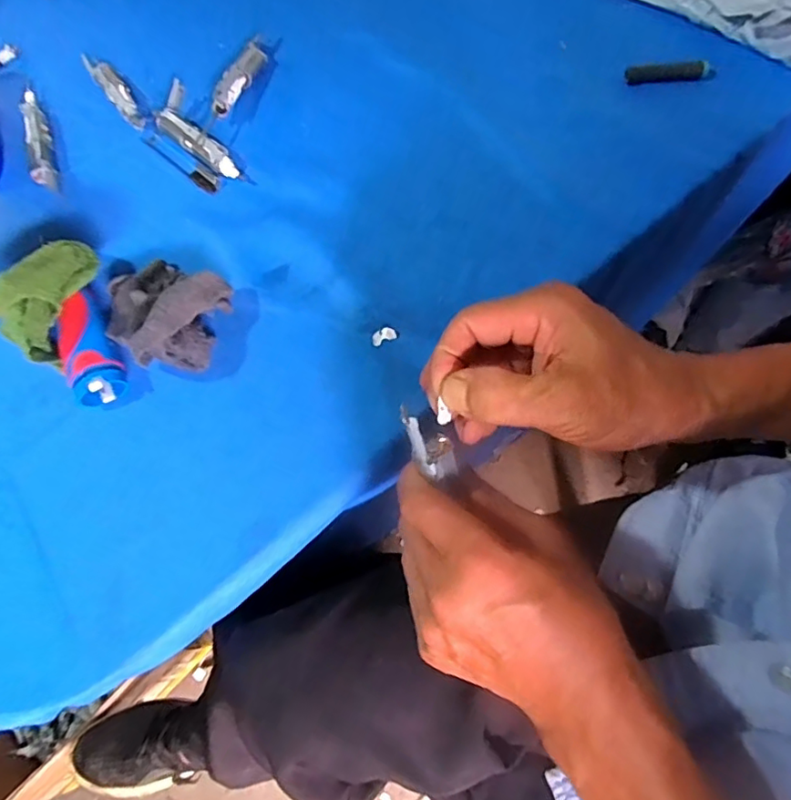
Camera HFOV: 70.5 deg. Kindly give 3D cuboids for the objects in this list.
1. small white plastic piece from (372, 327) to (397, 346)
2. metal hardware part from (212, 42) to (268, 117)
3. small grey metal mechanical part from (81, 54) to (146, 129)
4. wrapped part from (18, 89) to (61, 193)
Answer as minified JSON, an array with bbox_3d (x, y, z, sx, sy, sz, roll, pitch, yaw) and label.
[{"bbox_3d":[-0.009,-0.046,0.401,0.018,0.004,0.010,-22,71,-5],"label":"small white plastic piece"},{"bbox_3d":[-0.139,-0.280,0.494,0.018,0.021,0.081,20,73,9],"label":"metal hardware part"},{"bbox_3d":[-0.257,-0.286,0.508,0.020,0.017,0.104,-34,72,-9],"label":"small grey metal mechanical part"},{"bbox_3d":[-0.312,-0.228,0.488,0.019,0.014,0.115,-19,71,-4],"label":"wrapped part"}]

